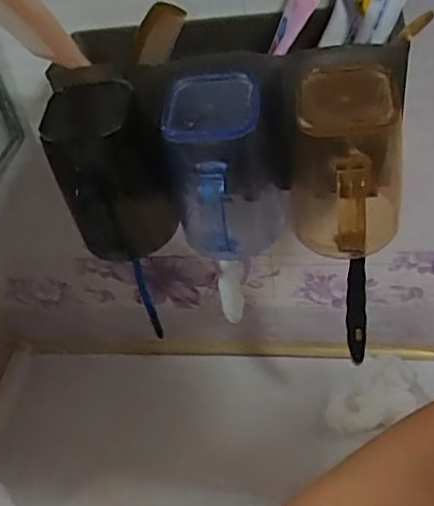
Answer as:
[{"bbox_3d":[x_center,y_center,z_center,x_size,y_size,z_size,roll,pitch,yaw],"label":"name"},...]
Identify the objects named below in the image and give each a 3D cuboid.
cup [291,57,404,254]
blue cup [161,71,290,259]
[{"bbox_3d":[0.079,-0.049,0.387,0.061,0.113,0.078,-2,49,5],"label":"cup"},{"bbox_3d":[0.007,-0.047,0.406,0.076,0.125,0.061,-1,49,6],"label":"blue cup"}]

